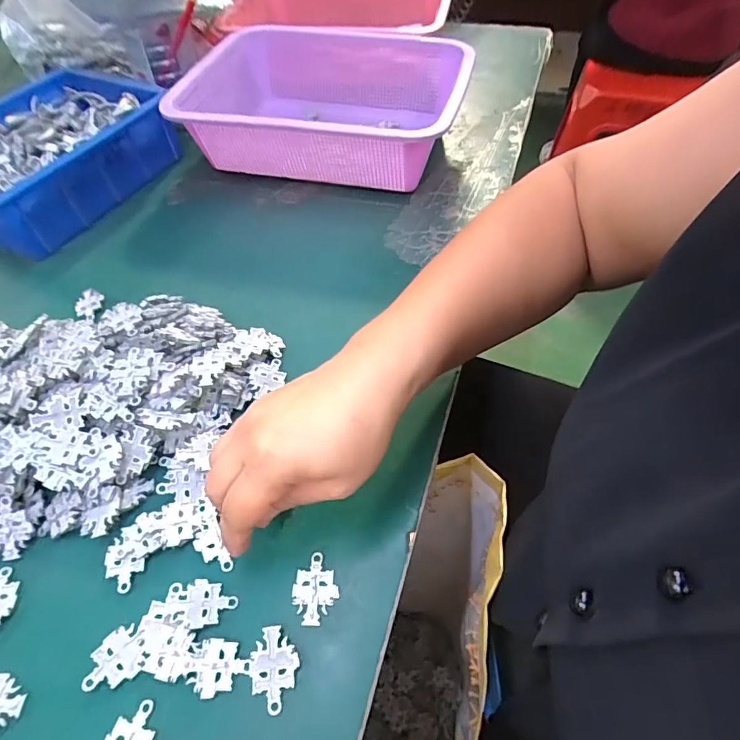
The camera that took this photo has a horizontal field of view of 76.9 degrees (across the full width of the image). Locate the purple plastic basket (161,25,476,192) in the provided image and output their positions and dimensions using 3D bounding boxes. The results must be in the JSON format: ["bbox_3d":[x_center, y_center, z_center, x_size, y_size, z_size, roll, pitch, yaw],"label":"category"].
[{"bbox_3d":[-0.049,-0.293,0.527,0.287,0.096,0.221,11,55,10],"label":"purple plastic basket"}]

